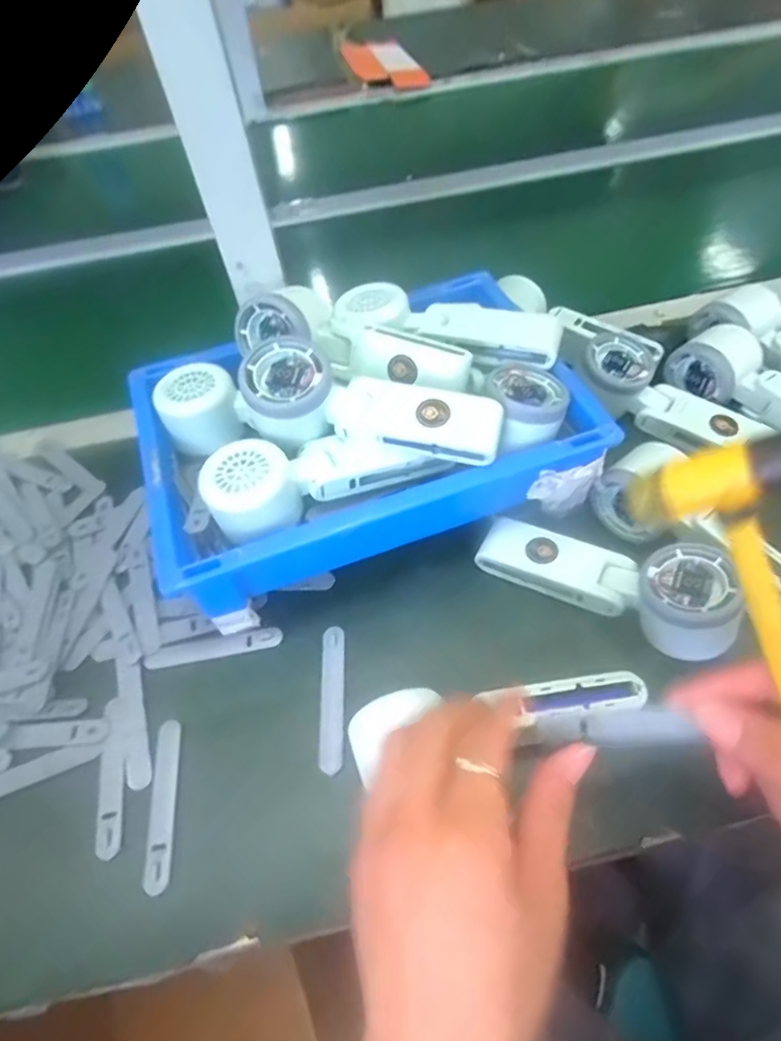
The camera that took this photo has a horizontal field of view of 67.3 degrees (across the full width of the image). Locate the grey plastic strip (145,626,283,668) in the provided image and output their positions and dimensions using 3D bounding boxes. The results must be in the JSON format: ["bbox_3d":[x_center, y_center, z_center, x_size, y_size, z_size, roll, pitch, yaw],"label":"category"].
[{"bbox_3d":[-0.122,0.089,0.406,0.092,0.006,0.017,-12,47,-4],"label":"grey plastic strip"}]

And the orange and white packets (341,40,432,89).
[{"bbox_3d":[-0.012,-0.815,1.039,0.108,0.013,0.226,-15,55,-5],"label":"orange and white packets"}]

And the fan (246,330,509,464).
[{"bbox_3d":[-0.013,-0.076,0.375,0.164,0.049,0.060,2,55,7],"label":"fan"}]

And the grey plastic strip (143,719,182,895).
[{"bbox_3d":[-0.137,0.168,0.351,0.015,0.010,0.094,-9,54,-1],"label":"grey plastic strip"}]

